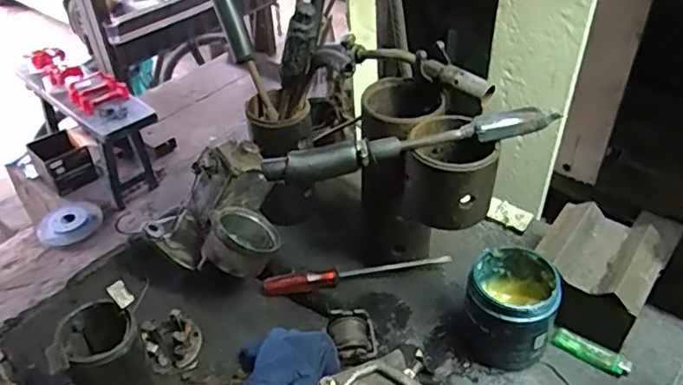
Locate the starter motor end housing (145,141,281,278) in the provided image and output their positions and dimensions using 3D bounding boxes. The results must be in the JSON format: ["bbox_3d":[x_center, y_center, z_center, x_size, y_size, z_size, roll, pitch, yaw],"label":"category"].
[{"bbox_3d":[-0.150,0.031,0.665,0.152,0.117,0.117,-14,42,-13],"label":"starter motor end housing"}]

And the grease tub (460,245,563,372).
[{"bbox_3d":[0.181,0.123,0.611,0.090,0.100,0.096,-1,41,1],"label":"grease tub"}]

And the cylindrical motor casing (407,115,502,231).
[{"bbox_3d":[0.109,-0.022,0.568,0.086,0.080,0.090,2,41,5],"label":"cylindrical motor casing"}]

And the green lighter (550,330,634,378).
[{"bbox_3d":[0.271,0.174,0.617,0.079,0.010,0.022,24,47,28],"label":"green lighter"}]

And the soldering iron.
[{"bbox_3d":[0.064,-0.042,0.532,0.267,0.038,0.030,-8,41,-6],"label":"soldering iron"}]

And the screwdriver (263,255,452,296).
[{"bbox_3d":[0.019,0.104,0.706,0.231,0.022,0.020,-5,41,-3],"label":"screwdriver"}]

